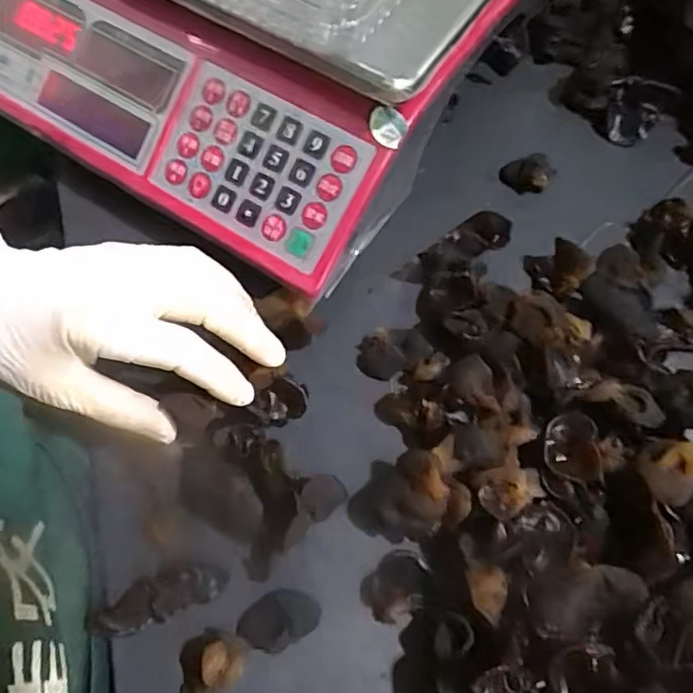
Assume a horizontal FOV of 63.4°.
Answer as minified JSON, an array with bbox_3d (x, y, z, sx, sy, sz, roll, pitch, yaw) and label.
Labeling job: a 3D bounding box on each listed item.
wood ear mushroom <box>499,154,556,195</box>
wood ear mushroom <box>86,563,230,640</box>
[{"bbox_3d":[0.118,-0.112,0.365,0.032,0.027,0.012,13,70,5],"label":"wood ear mushroom"},{"bbox_3d":[-0.095,0.128,0.285,0.066,0.014,0.024,-22,70,-8],"label":"wood ear mushroom"}]

